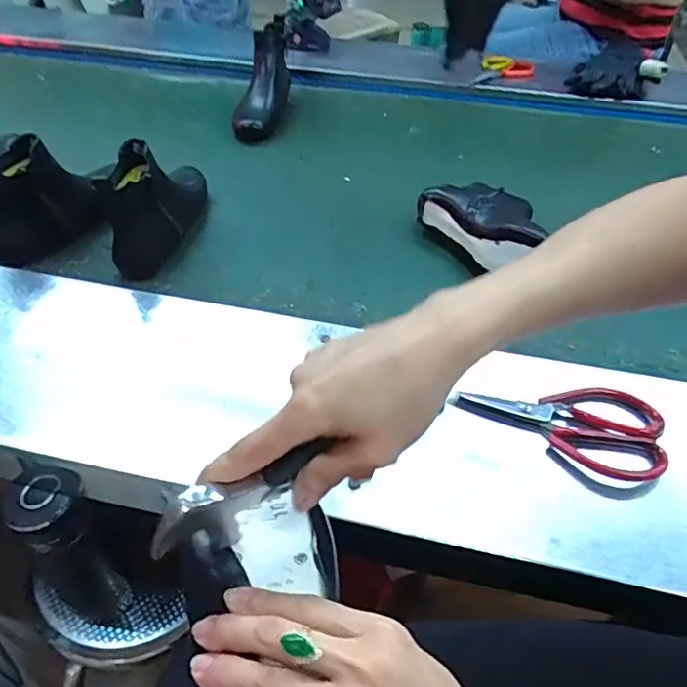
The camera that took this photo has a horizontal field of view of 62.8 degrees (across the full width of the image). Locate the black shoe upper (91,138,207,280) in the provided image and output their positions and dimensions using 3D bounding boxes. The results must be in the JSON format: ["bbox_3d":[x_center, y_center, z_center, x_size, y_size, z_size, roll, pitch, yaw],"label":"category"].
[{"bbox_3d":[-0.252,-0.215,0.763,0.078,0.141,0.233,3,45,1],"label":"black shoe upper"}]

